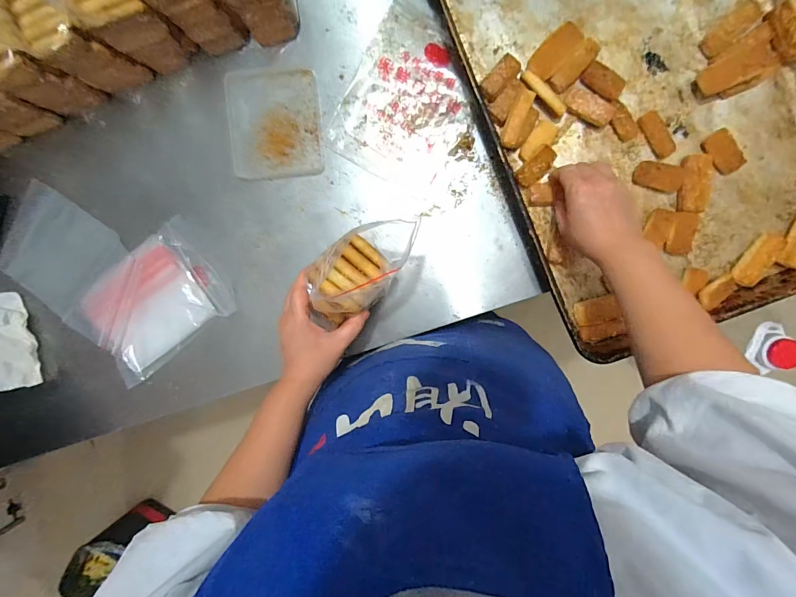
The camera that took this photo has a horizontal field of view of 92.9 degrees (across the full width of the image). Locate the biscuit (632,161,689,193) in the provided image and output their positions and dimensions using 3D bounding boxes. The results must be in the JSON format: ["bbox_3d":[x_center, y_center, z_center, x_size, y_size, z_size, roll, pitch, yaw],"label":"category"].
[{"bbox_3d":[0.346,-0.161,0.503,0.063,0.018,0.033,15,97,3],"label":"biscuit"}]

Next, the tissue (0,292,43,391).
[{"bbox_3d":[-0.632,0.071,0.606,0.100,0.033,0.155,-6,95,5],"label":"tissue"}]

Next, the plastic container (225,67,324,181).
[{"bbox_3d":[-0.173,-0.248,0.537,0.124,0.017,0.150,-4,96,5],"label":"plastic container"}]

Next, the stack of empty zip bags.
[{"bbox_3d":[-0.377,0.018,0.563,0.239,0.035,0.153,-35,94,10],"label":"stack of empty zip bags"}]

